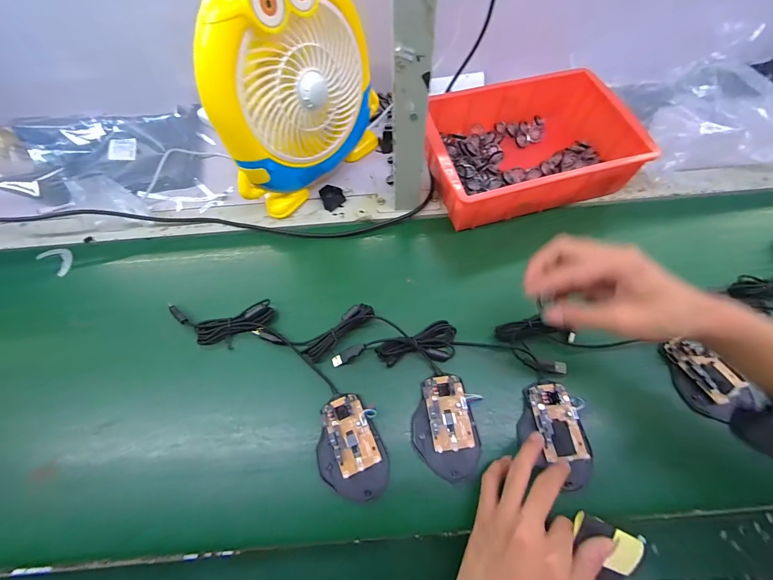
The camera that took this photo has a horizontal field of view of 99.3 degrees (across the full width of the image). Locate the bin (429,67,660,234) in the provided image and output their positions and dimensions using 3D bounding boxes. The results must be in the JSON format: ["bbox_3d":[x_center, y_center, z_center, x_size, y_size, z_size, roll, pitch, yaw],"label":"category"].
[{"bbox_3d":[0.203,-0.225,0.513,0.288,0.088,0.219,-16,65,-6],"label":"bin"}]

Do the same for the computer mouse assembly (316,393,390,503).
[{"bbox_3d":[-0.041,0.173,0.364,0.072,0.016,0.107,-16,65,-6],"label":"computer mouse assembly"}]

